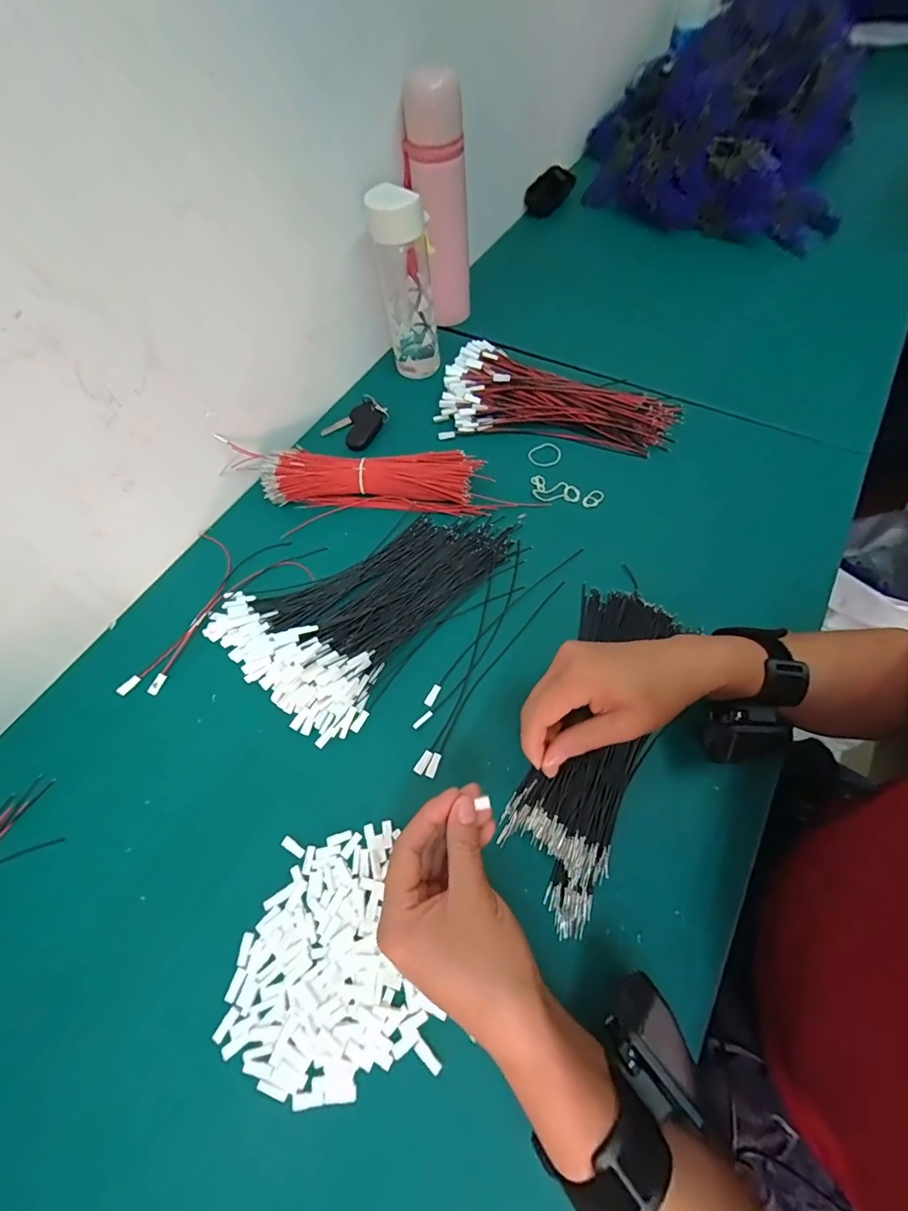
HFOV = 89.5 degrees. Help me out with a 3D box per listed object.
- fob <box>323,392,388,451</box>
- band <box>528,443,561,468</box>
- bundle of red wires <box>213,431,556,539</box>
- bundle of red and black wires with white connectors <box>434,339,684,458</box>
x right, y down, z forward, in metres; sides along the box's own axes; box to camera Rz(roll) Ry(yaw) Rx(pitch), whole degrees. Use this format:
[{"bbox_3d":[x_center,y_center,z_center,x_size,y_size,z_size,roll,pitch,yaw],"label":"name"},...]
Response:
[{"bbox_3d":[-0.120,-0.230,0.577,0.060,0.020,0.070,39,72,20],"label":"fob"},{"bbox_3d":[0.107,-0.176,0.537,0.038,0.005,0.033,-17,63,-5],"label":"band"},{"bbox_3d":[-0.083,-0.143,0.509,0.336,0.036,0.083,2,63,5],"label":"bundle of red wires"},{"bbox_3d":[0.128,-0.252,0.552,0.278,0.037,0.137,11,64,9],"label":"bundle of red and black wires with white connectors"}]

